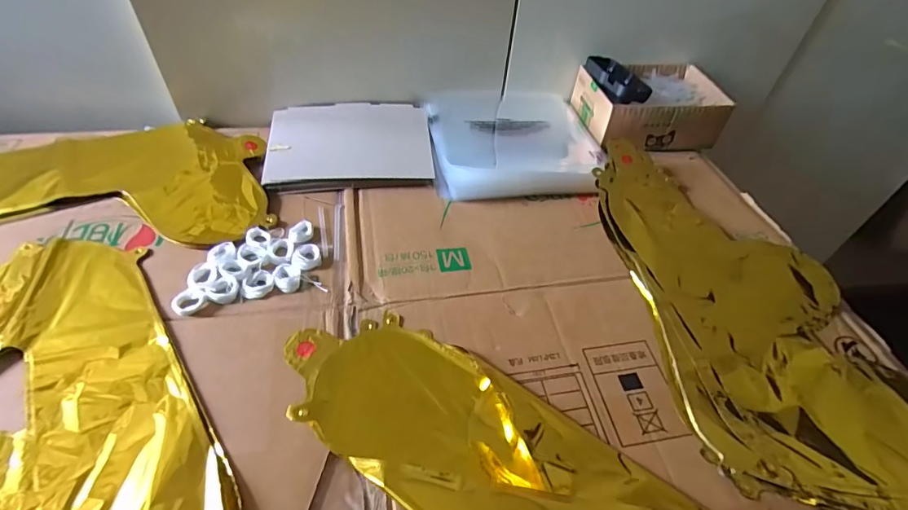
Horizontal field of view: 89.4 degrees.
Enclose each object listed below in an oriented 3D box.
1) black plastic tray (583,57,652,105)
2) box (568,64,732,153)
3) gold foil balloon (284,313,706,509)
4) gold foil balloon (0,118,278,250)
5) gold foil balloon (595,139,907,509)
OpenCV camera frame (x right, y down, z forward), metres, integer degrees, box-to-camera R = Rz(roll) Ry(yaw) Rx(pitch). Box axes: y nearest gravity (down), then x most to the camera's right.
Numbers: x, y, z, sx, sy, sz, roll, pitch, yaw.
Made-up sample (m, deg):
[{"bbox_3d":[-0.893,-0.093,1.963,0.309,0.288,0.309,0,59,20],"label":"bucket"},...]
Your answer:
[{"bbox_3d":[0.225,-0.247,0.640,0.063,0.023,0.109,-1,48,-7],"label":"black plastic tray"},{"bbox_3d":[0.293,-0.224,0.687,0.197,0.063,0.136,-3,48,-8],"label":"box"},{"bbox_3d":[0.058,0.167,0.330,0.444,0.043,0.136,24,50,21],"label":"gold foil balloon"},{"bbox_3d":[-0.414,-0.088,0.545,0.423,0.039,0.233,0,45,-2],"label":"gold foil balloon"},{"bbox_3d":[0.303,0.039,0.468,0.234,0.029,0.429,-3,48,-8],"label":"gold foil balloon"}]

